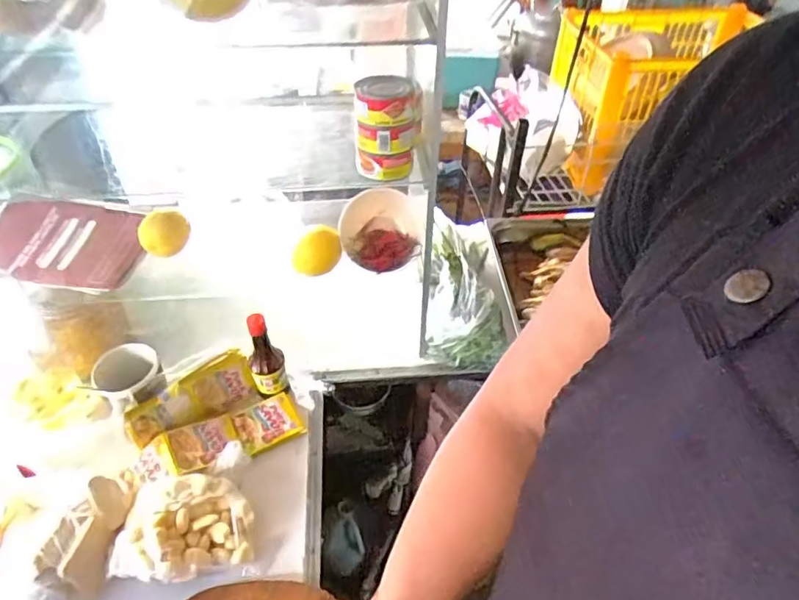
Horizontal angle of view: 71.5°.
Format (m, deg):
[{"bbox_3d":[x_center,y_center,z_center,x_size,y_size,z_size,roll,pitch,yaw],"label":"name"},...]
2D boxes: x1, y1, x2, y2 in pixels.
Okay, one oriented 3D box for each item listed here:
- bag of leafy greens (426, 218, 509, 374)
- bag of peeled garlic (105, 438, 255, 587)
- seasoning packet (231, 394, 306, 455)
[{"bbox_3d":[0.105,-0.015,0.893,0.115,0.075,0.259,3,44,0],"label":"bag of leafy greens"},{"bbox_3d":[-0.248,0.240,0.635,0.146,0.055,0.137,-10,45,-14],"label":"bag of peeled garlic"},{"bbox_3d":[-0.180,0.167,0.755,0.081,0.017,0.068,-20,48,-23],"label":"seasoning packet"}]

